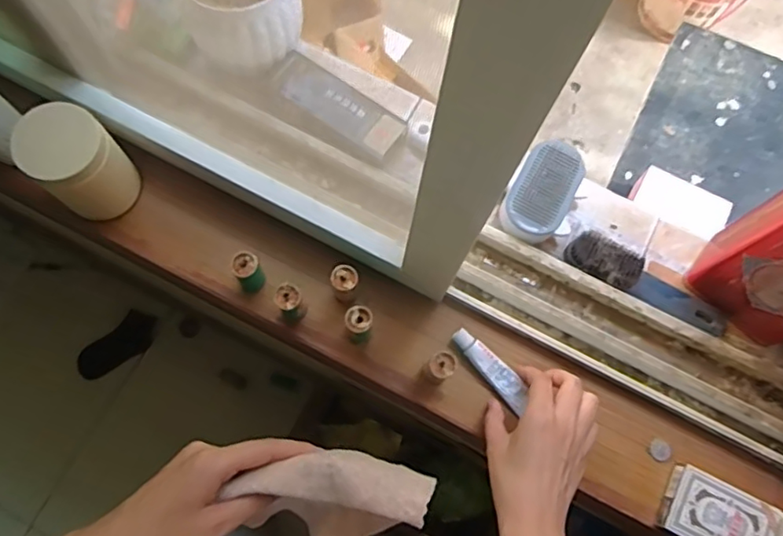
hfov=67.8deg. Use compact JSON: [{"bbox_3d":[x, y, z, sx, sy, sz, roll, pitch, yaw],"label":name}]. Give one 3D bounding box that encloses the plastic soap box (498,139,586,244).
[{"bbox_3d":[0.147,-0.074,0.570,0.064,0.038,0.106,30,76,7],"label":"plastic soap box"}]

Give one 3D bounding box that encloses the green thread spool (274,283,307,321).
[{"bbox_3d":[-0.087,0.031,0.512,0.021,0.055,0.021,0,75,-1],"label":"green thread spool"}]

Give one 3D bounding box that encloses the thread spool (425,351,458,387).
[{"bbox_3d":[0.044,0.085,0.503,0.022,0.064,0.025,42,78,10],"label":"thread spool"}]

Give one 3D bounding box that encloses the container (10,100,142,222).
[{"bbox_3d":[-0.267,-0.089,0.508,0.065,0.099,0.070,0,75,-1],"label":"container"}]

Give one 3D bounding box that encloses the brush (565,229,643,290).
[{"bbox_3d":[0.202,-0.003,0.563,0.070,0.040,0.039,28,76,6],"label":"brush"}]

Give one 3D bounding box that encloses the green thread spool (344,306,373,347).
[{"bbox_3d":[-0.028,0.051,0.512,0.022,0.059,0.024,0,75,-1],"label":"green thread spool"}]

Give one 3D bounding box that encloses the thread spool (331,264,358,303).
[{"bbox_3d":[-0.040,0.015,0.519,0.022,0.052,0.022,0,75,-1],"label":"thread spool"}]

